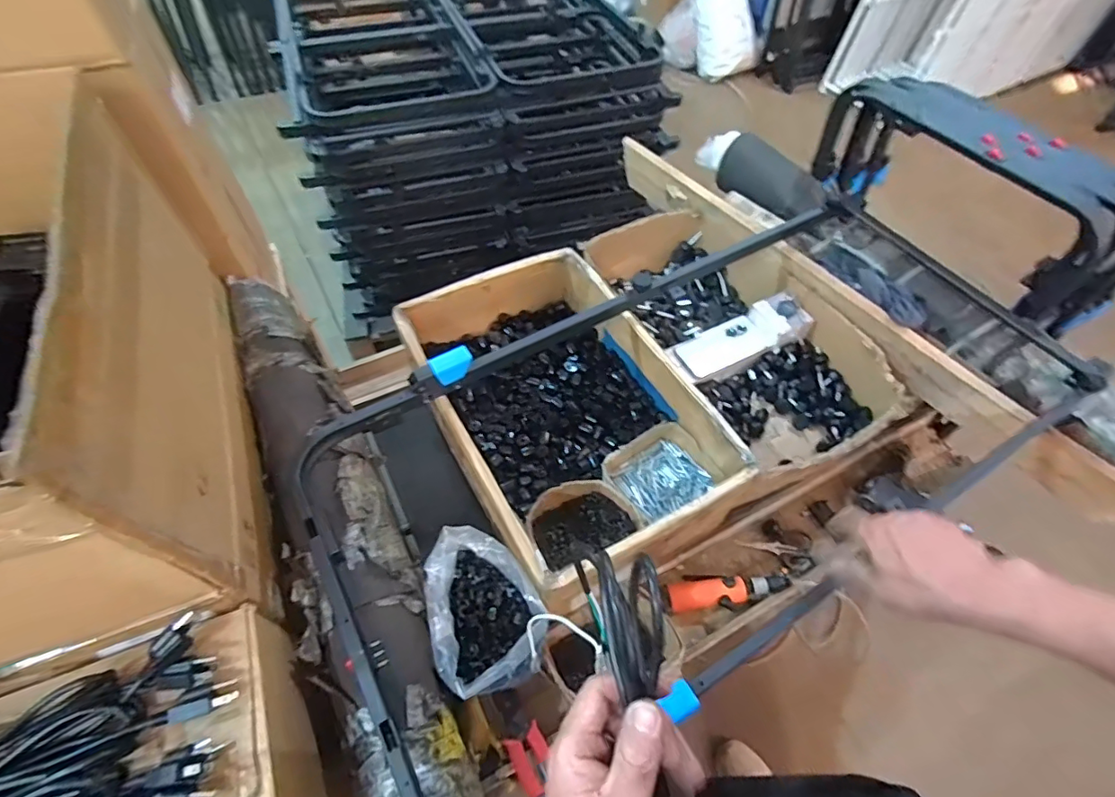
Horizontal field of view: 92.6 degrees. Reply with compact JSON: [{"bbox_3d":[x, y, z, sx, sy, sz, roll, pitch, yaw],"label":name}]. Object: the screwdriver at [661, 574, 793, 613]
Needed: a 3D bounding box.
[{"bbox_3d":[0.249,0.292,0.810,0.198,0.039,0.061,0,56,-2],"label":"screwdriver"}]

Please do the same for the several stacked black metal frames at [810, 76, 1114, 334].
[{"bbox_3d":[0.711,-0.359,0.943,0.223,0.239,0.529,-22,59,-16],"label":"several stacked black metal frames"}]

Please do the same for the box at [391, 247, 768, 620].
[{"bbox_3d":[0.001,0.014,0.848,0.345,0.152,0.522,-26,60,-18],"label":"box"}]

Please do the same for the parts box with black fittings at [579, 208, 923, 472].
[{"bbox_3d":[0.329,-0.146,1.009,0.295,0.143,0.625,-26,60,-18],"label":"parts box with black fittings"}]

